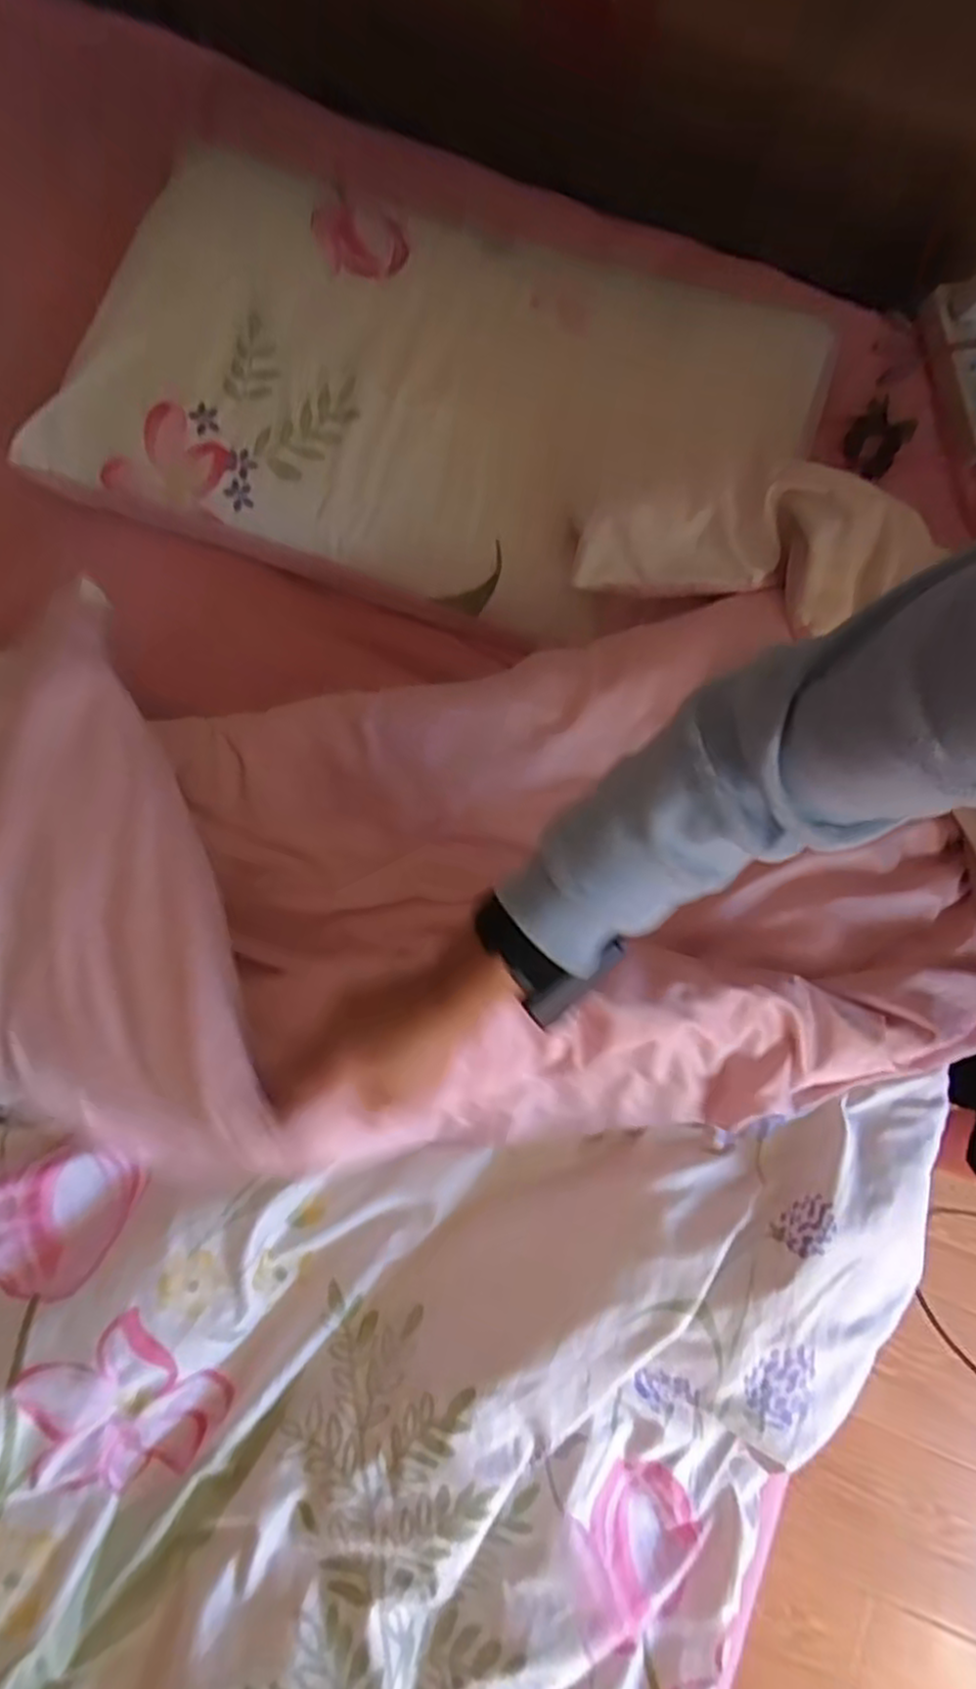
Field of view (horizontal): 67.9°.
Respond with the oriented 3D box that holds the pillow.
[{"bbox_3d":[-0.036,-0.448,0.709,0.675,0.137,0.402,19,76,2],"label":"pillow"}]

